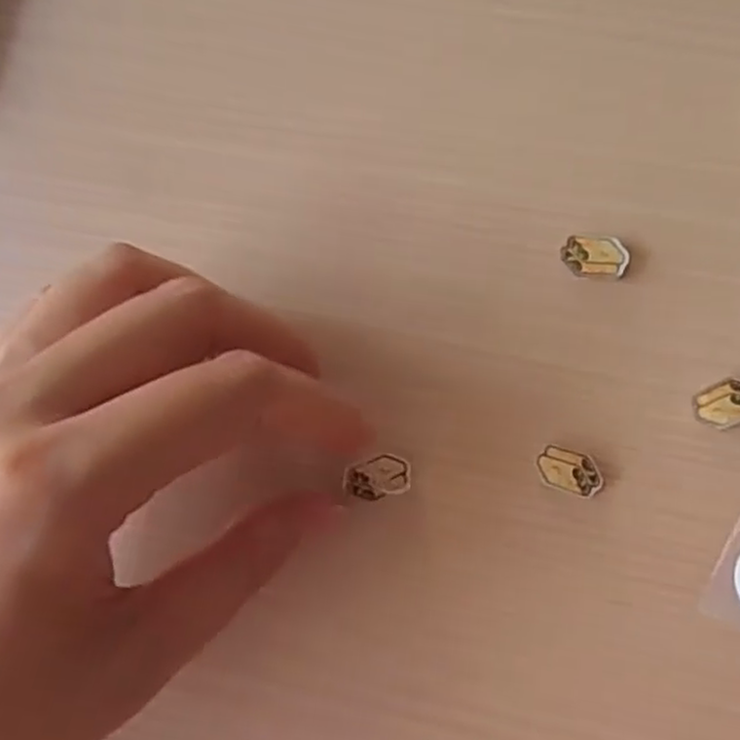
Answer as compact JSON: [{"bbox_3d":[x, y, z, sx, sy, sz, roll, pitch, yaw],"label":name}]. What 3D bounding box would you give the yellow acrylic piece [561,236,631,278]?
[{"bbox_3d":[0.058,-0.029,0.190,0.016,0.004,0.010,4,84,7],"label":"yellow acrylic piece"}]

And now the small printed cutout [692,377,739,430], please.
[{"bbox_3d":[0.088,0.008,0.180,0.016,0.004,0.011,-25,81,4],"label":"small printed cutout"}]

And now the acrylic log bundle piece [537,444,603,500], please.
[{"bbox_3d":[0.050,0.025,0.186,0.016,0.005,0.010,21,88,9],"label":"acrylic log bundle piece"}]

